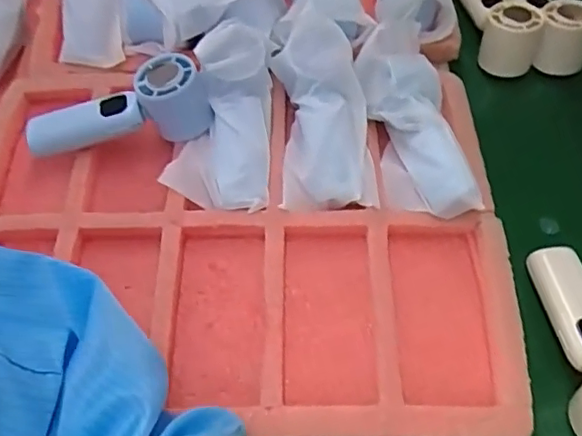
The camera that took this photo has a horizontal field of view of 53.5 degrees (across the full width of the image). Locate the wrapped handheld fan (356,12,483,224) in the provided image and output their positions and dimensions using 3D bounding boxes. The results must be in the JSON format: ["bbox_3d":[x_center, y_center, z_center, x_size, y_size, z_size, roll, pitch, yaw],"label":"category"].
[{"bbox_3d":[0.101,-0.085,0.495,0.065,0.059,0.195,-7,58,-5],"label":"wrapped handheld fan"}]

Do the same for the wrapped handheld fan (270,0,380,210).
[{"bbox_3d":[0.020,-0.103,0.498,0.074,0.056,0.201,-8,75,-5],"label":"wrapped handheld fan"}]

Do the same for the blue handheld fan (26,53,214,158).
[{"bbox_3d":[-0.147,-0.086,0.500,0.153,0.063,0.048,-15,57,8],"label":"blue handheld fan"}]

